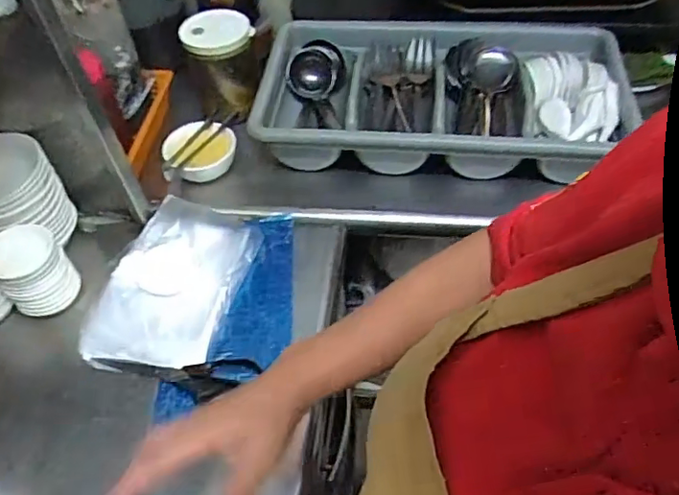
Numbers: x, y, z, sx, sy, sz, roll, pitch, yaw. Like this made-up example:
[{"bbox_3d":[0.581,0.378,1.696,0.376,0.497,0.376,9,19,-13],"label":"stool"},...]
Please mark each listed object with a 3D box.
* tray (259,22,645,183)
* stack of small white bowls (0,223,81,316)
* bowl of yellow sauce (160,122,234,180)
[{"bbox_3d":[0.148,-0.214,0.835,0.522,0.096,0.269,3,51,6],"label":"tray"},{"bbox_3d":[-0.350,0.031,0.654,0.074,0.096,0.063,-36,58,-24],"label":"stack of small white bowls"},{"bbox_3d":[-0.198,-0.136,0.800,0.103,0.054,0.087,-24,53,-16],"label":"bowl of yellow sauce"}]

